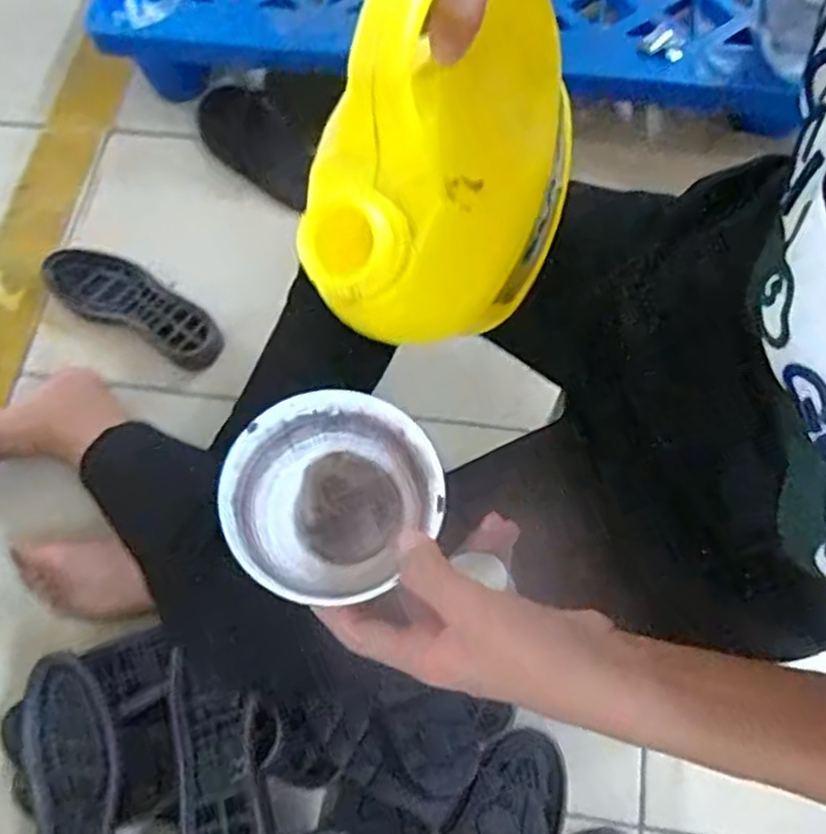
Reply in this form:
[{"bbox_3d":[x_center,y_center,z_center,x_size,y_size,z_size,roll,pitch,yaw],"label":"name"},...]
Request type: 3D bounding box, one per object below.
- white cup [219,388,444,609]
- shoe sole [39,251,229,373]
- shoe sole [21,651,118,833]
[{"bbox_3d":[-0.043,0.044,0.389,0.105,0.052,0.112,35,72,15],"label":"white cup"},{"bbox_3d":[-0.367,-0.149,0.942,0.264,0.022,0.089,29,70,13],"label":"shoe sole"},{"bbox_3d":[-0.327,0.369,0.688,0.095,0.066,0.269,-16,67,-5],"label":"shoe sole"}]

